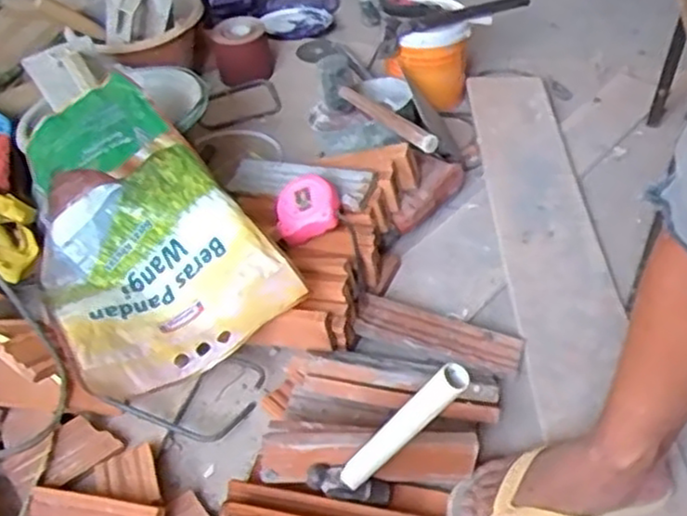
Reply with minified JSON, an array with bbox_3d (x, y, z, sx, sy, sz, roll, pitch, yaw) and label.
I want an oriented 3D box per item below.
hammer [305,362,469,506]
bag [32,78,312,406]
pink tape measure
[{"bbox_3d":[0.049,0.173,0.692,0.087,0.239,0.026,25,45,-7],"label":"hammer"},{"bbox_3d":[-0.277,-0.032,0.944,0.265,0.081,0.420,-39,70,-4],"label":"bag"},{"bbox_3d":[-0.050,-0.068,1.006,0.085,0.050,0.085,-5,43,-1],"label":"pink tape measure"}]

